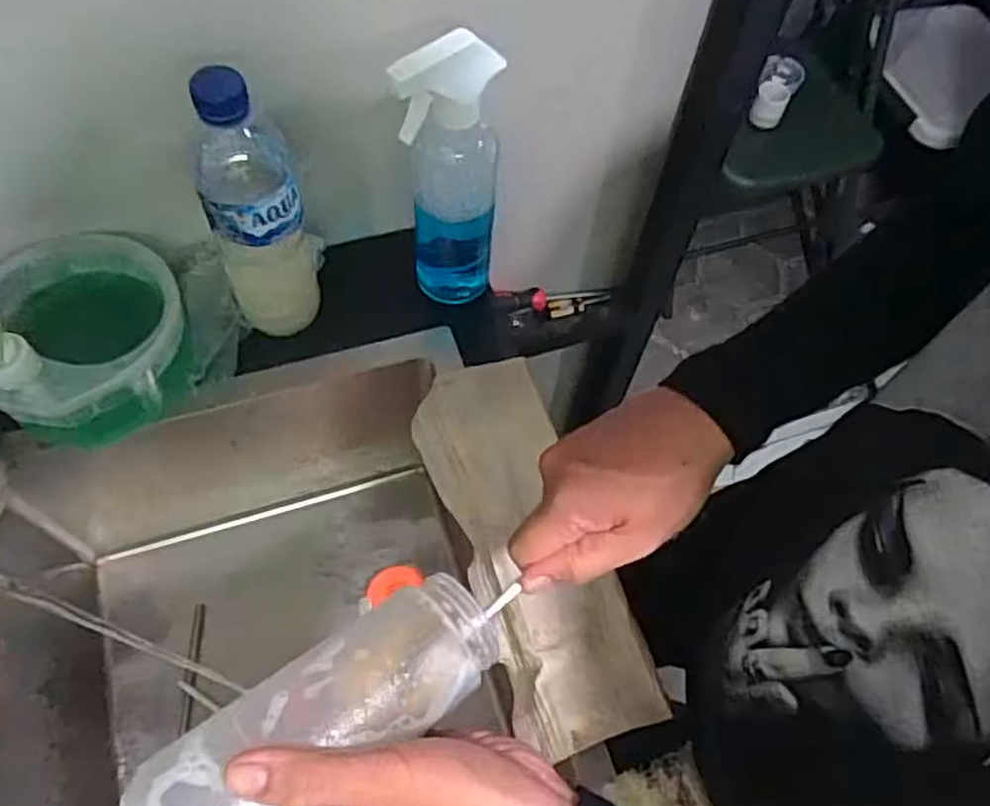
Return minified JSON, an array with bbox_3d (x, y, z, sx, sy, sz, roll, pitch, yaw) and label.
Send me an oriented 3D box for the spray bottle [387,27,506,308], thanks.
[{"bbox_3d":[-0.032,-0.159,0.540,0.062,0.230,0.061,8,62,0],"label":"spray bottle"}]

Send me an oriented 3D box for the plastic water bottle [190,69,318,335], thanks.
[{"bbox_3d":[-0.168,-0.129,0.521,0.063,0.222,0.059,-19,65,-13],"label":"plastic water bottle"}]

